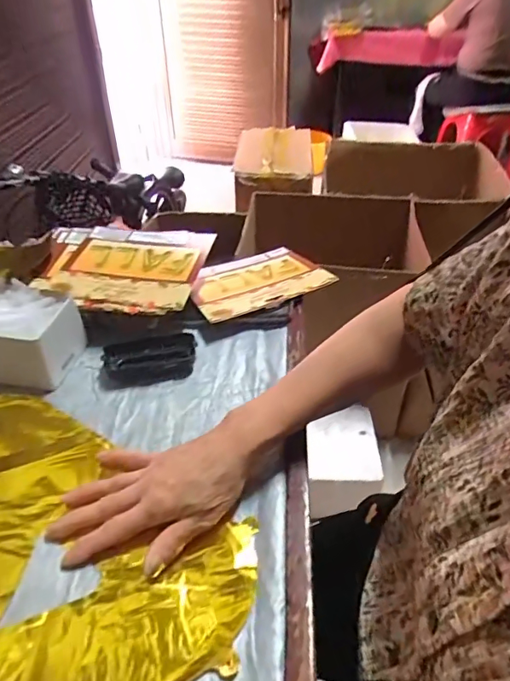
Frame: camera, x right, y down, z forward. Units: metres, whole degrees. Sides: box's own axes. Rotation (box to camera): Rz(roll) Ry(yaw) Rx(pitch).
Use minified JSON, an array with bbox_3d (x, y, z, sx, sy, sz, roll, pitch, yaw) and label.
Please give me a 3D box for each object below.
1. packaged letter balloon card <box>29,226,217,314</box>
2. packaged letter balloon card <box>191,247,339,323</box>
[{"bbox_3d":[-0.184,-0.103,0.663,0.220,0.013,0.169,5,47,7],"label":"packaged letter balloon card"},{"bbox_3d":[-0.002,-0.090,0.709,0.193,0.011,0.156,-18,35,-18],"label":"packaged letter balloon card"}]

